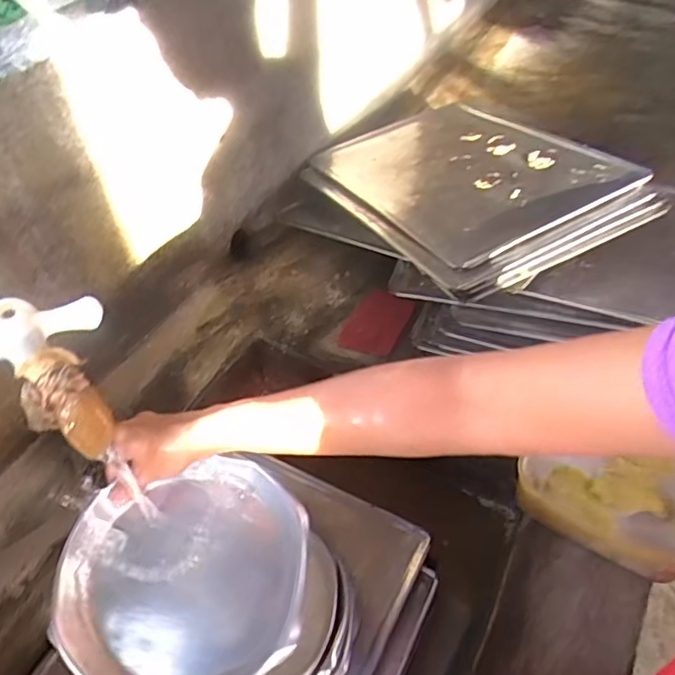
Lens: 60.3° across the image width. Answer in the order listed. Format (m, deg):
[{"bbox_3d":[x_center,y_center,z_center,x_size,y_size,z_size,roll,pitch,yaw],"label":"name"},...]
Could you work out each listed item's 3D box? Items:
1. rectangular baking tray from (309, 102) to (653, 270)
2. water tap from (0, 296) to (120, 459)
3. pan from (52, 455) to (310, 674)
[{"bbox_3d":[0.203,-0.270,0.942,0.348,0.022,0.450,-28,45,-16],"label":"rectangular baking tray"},{"bbox_3d":[-0.184,0.022,0.384,0.065,0.105,0.054,17,52,14],"label":"water tap"},{"bbox_3d":[-0.123,0.199,0.476,0.201,0.031,0.176,-16,64,-5],"label":"pan"}]

